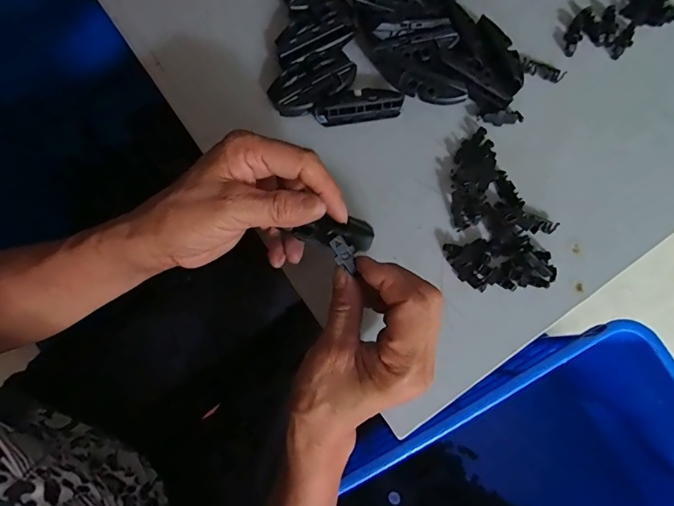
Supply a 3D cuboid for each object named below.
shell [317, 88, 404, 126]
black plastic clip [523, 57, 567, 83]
[{"bbox_3d":[0.018,-0.121,0.351,0.070,0.020,0.021,-8,80,0],"label":"shell"},{"bbox_3d":[0.170,-0.151,0.358,0.036,0.004,0.014,18,81,5],"label":"black plastic clip"}]

